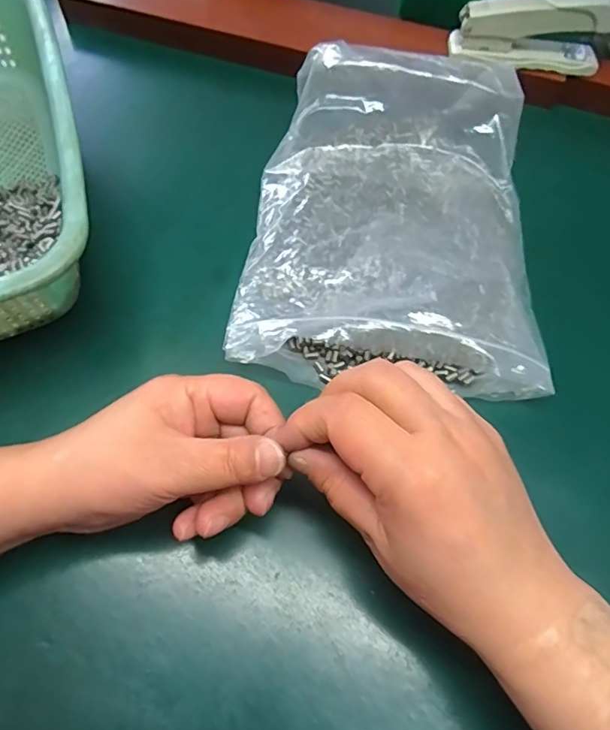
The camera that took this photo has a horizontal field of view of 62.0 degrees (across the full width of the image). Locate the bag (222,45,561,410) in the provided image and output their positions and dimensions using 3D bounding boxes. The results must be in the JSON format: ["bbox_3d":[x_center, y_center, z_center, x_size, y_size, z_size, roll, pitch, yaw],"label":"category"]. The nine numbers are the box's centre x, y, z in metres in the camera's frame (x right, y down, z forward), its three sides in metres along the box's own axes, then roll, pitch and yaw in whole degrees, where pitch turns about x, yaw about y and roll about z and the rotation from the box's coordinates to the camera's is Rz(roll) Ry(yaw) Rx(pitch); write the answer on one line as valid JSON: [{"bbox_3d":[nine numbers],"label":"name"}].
[{"bbox_3d":[0.061,-0.102,0.334,0.187,0.060,0.240,7,62,0],"label":"bag"}]

